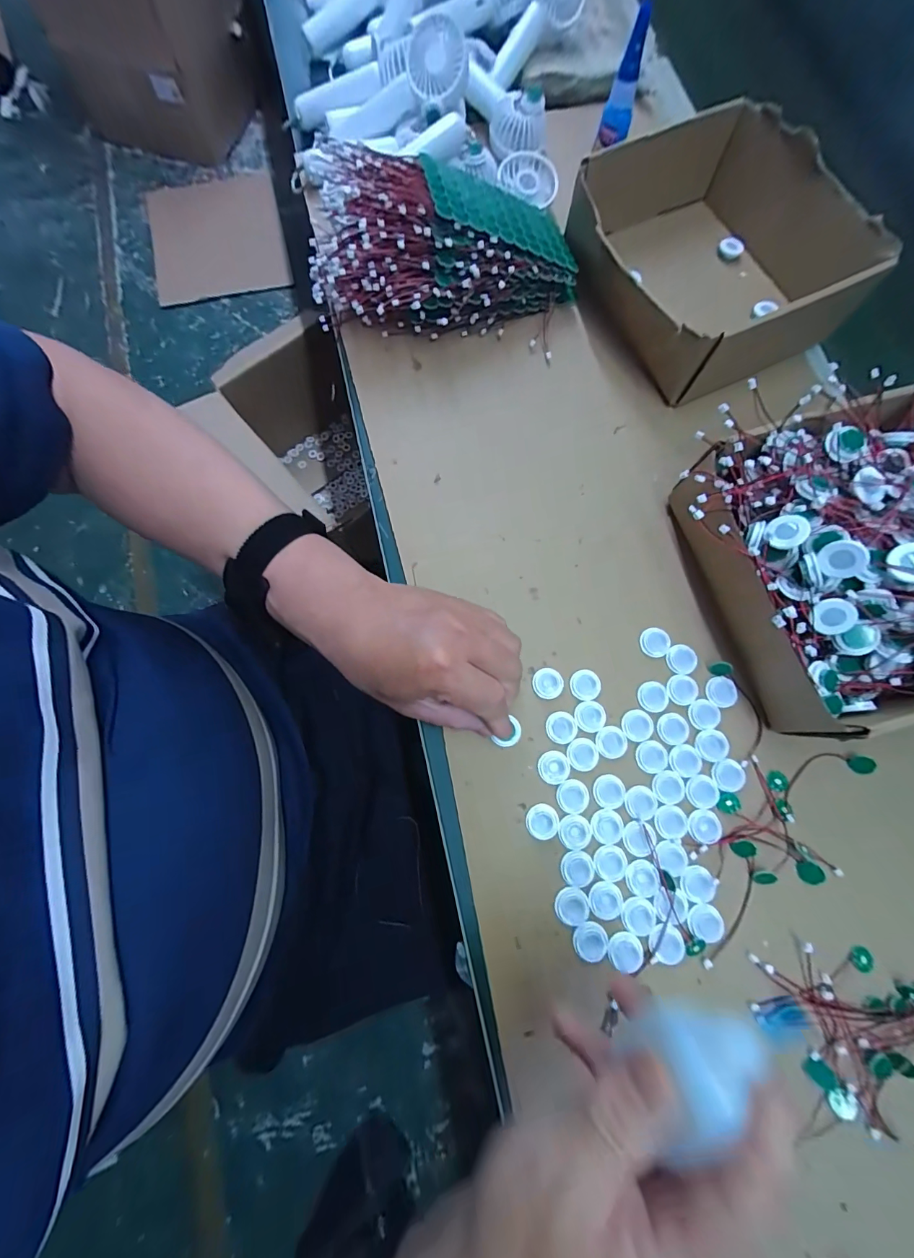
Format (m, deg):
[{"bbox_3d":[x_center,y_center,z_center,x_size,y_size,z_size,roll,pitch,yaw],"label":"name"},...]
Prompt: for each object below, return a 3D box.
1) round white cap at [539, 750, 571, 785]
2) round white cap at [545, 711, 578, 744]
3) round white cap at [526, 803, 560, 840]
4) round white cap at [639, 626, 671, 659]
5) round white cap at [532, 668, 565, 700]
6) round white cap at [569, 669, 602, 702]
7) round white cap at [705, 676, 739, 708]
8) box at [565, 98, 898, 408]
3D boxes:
[{"bbox_3d":[0.071,0.100,0.302,0.022,0.004,0.022,0,76,-1],"label":"round white cap"},{"bbox_3d":[0.078,0.073,0.308,0.022,0.004,0.023,0,76,-1],"label":"round white cap"},{"bbox_3d":[0.060,0.135,0.292,0.023,0.004,0.022,0,76,-1],"label":"round white cap"},{"bbox_3d":[0.154,0.011,0.325,0.022,0.006,0.021,0,76,-1],"label":"round white cap"},{"bbox_3d":[0.069,0.041,0.315,0.023,0.005,0.023,0,76,-1],"label":"round white cap"},{"bbox_3d":[0.098,0.042,0.316,0.022,0.004,0.023,0,76,-1],"label":"round white cap"},{"bbox_3d":[0.200,0.047,0.315,0.020,0.005,0.022,0,76,-1],"label":"round white cap"},{"bbox_3d":[0.221,-0.331,0.373,0.187,0.077,0.209,-24,78,-6],"label":"box"}]

